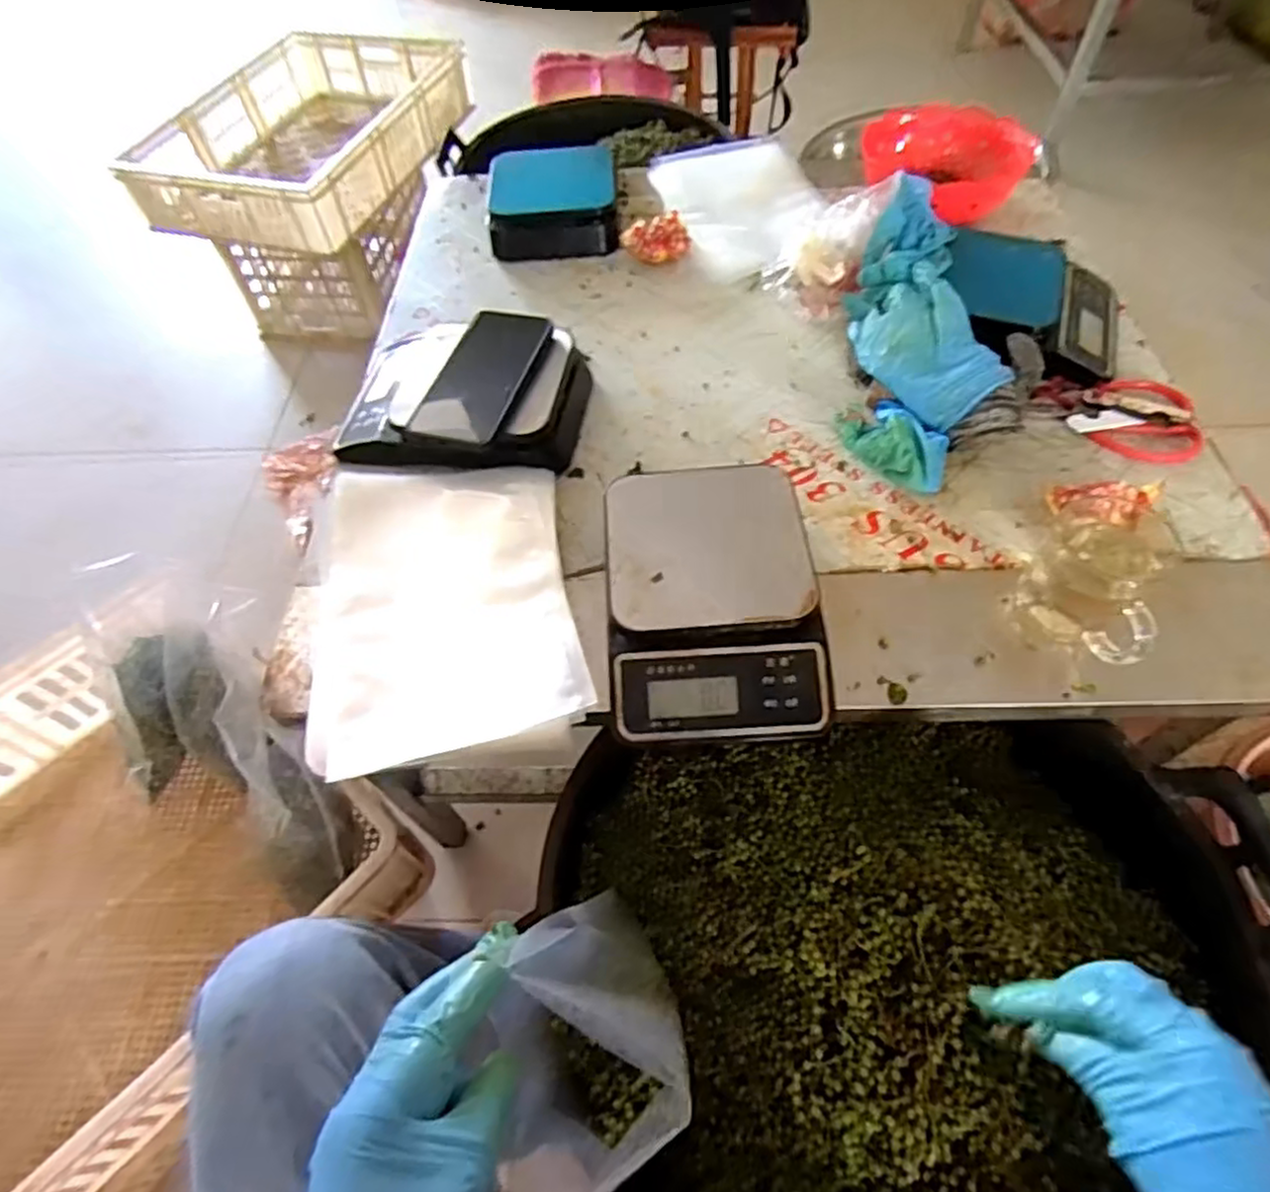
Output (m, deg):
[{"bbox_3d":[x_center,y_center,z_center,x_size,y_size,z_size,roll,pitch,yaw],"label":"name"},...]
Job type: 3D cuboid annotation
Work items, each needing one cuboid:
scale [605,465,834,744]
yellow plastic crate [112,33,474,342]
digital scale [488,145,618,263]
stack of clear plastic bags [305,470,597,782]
[{"bbox_3d":[0.056,0.000,0.515,0.147,0.046,0.205,-3,57,1],"label":"scale"},{"bbox_3d":[-0.616,-0.841,1.470,0.430,0.355,0.620,16,59,13],"label":"yellow plastic crate"},{"bbox_3d":[-0.099,-0.473,0.841,0.151,0.056,0.147,-4,57,1],"label":"digital scale"},{"bbox_3d":[-0.148,-0.002,0.536,0.189,0.021,0.257,-11,57,-4],"label":"stack of clear plastic bags"}]

